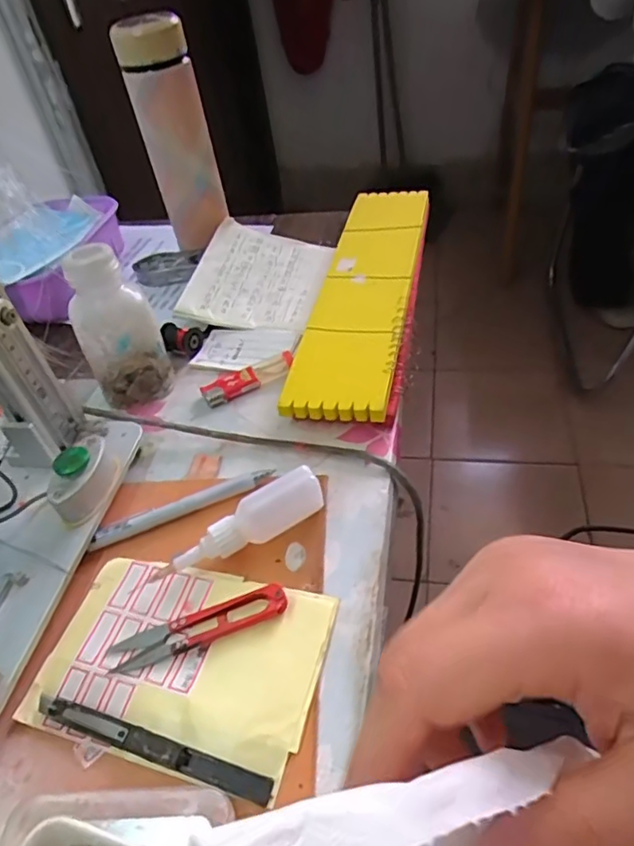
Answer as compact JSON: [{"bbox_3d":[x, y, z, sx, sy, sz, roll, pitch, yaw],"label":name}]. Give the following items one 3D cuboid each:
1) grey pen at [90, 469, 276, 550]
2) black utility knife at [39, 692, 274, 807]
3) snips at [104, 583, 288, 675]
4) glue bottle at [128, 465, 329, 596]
[{"bbox_3d":[-0.090,0.058,0.392,0.125,0.010,0.015,-22,45,-12],"label":"grey pen"},{"bbox_3d":[-0.086,0.161,0.288,0.133,0.007,0.012,9,47,18],"label":"black utility knife"},{"bbox_3d":[-0.068,0.117,0.327,0.103,0.008,0.021,-18,45,-9],"label":"snips"},{"bbox_3d":[-0.048,0.068,0.356,0.115,0.035,0.030,-33,49,-22],"label":"glue bottle"}]

